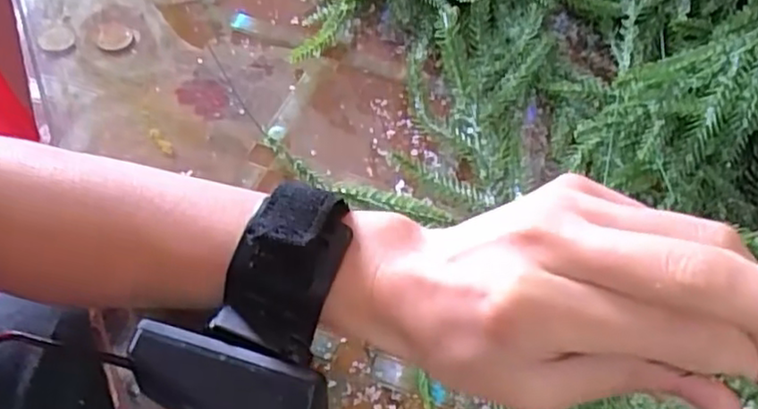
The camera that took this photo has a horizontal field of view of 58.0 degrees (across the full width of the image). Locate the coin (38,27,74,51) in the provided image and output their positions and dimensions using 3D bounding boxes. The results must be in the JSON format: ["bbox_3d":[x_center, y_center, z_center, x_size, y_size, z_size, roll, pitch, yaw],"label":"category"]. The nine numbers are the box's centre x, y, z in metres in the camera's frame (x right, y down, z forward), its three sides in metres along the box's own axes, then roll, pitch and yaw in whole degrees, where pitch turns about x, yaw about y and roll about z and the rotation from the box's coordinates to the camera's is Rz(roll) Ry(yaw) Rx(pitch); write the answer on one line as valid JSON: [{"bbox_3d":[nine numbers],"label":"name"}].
[{"bbox_3d":[-0.173,-0.089,0.368,0.018,0.004,0.017,-12,57,-14],"label":"coin"}]

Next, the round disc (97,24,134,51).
[{"bbox_3d":[-0.143,-0.092,0.370,0.018,0.004,0.020,-12,57,-14],"label":"round disc"}]

